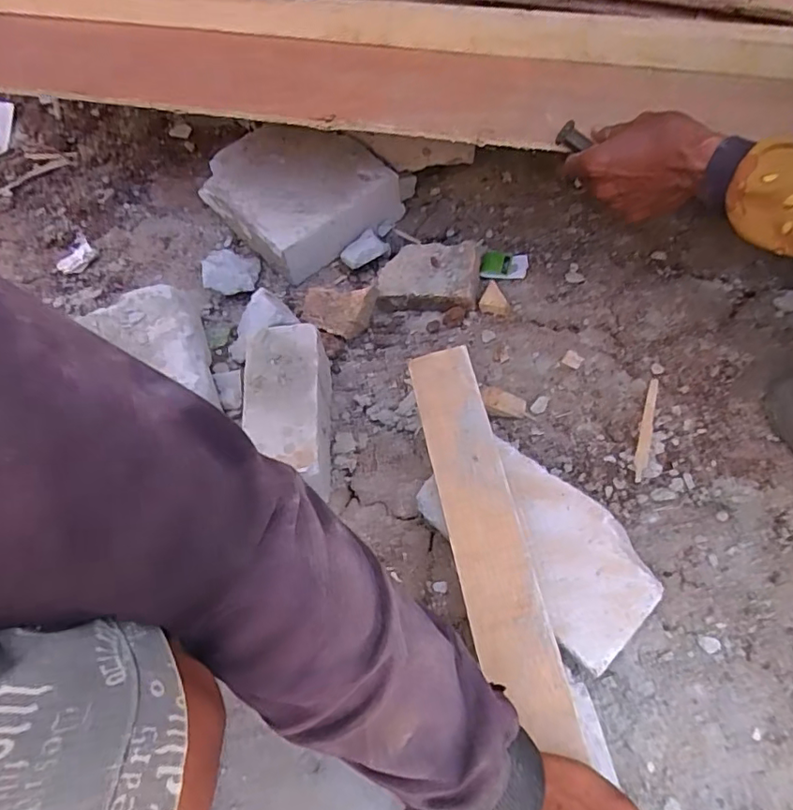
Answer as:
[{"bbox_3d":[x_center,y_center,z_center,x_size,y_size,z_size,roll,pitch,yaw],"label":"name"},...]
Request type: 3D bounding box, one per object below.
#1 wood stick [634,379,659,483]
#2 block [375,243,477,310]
[{"bbox_3d":[0.258,0.026,0.578,0.012,0.007,0.119,18,65,11],"label":"wood stick"},{"bbox_3d":[0.042,-0.168,0.706,0.122,0.043,0.091,8,64,6],"label":"block"}]

